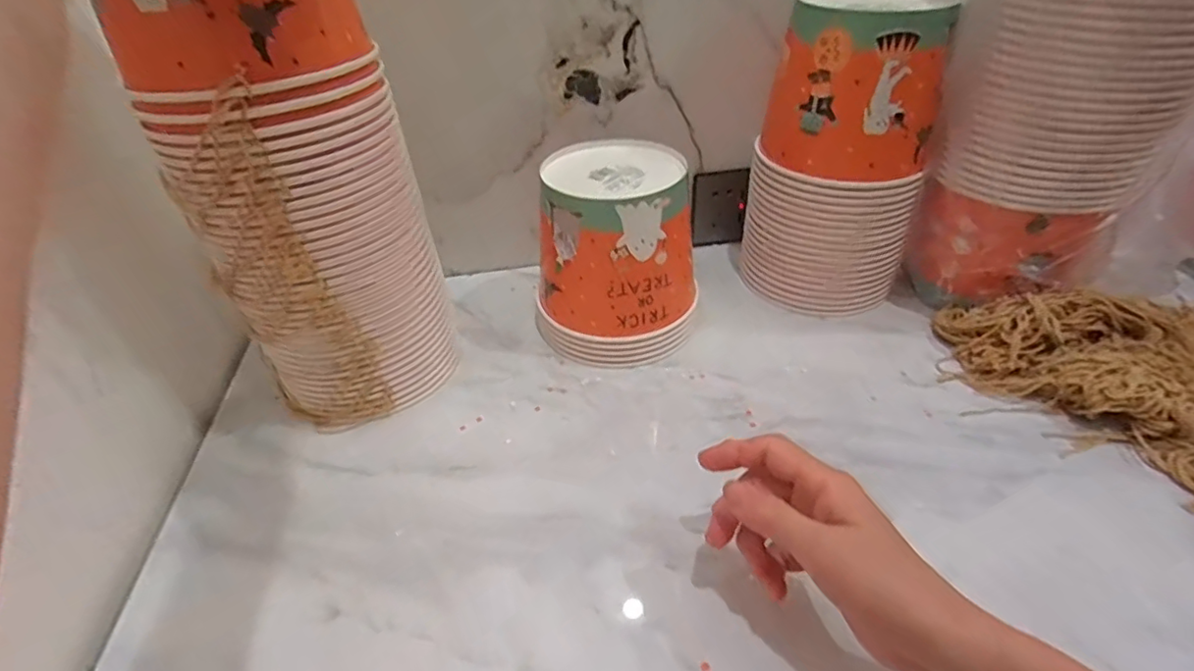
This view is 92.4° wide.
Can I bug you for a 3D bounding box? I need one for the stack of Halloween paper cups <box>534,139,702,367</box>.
[{"bbox_3d":[0.018,-0.075,0.540,0.146,0.166,0.124,1,40,5],"label":"stack of Halloween paper cups"}]

